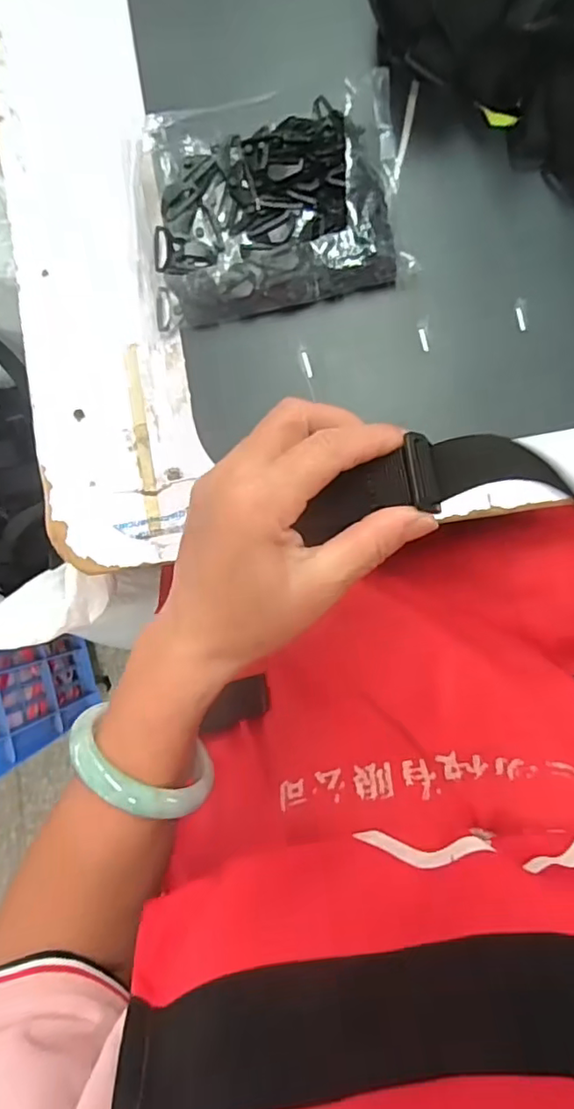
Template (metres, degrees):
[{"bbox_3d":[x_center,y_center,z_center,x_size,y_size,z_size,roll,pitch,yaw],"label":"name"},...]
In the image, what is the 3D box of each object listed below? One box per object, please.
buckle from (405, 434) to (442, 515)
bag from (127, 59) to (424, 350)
[{"bbox_3d":[0.057,-0.034,0.240,0.011,0.007,0.033,-9,84,5],"label":"buckle"},{"bbox_3d":[-0.016,-0.235,0.387,0.184,0.025,0.140,-11,87,5],"label":"bag"}]

